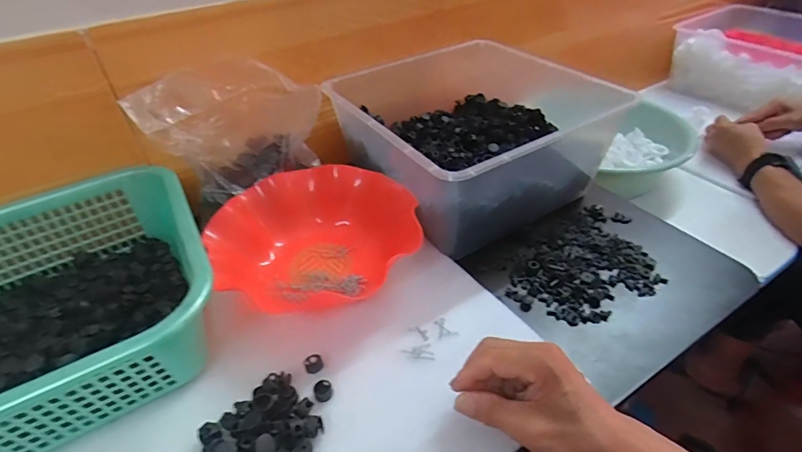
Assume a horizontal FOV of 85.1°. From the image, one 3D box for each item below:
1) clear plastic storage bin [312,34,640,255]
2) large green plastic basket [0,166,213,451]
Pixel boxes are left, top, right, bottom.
[{"bbox_3d":[0.089,-0.121,0.594,0.299,0.143,0.281,-27,46,-26],"label":"clear plastic storage bin"},{"bbox_3d":[-0.376,0.091,0.397,0.382,0.099,0.286,-22,44,-22],"label":"large green plastic basket"}]

